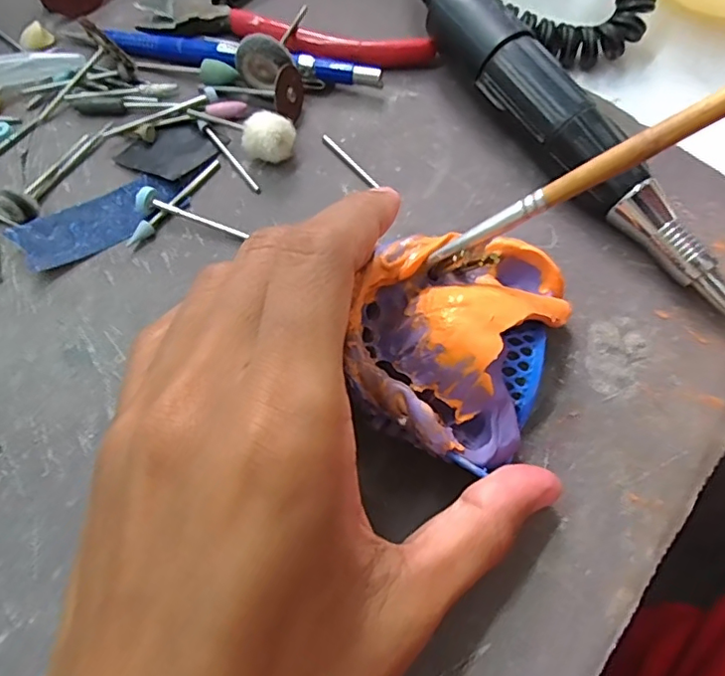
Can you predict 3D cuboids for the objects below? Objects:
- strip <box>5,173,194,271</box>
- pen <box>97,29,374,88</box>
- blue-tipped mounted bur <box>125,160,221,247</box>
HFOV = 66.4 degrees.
[{"bbox_3d":[-0.093,-0.044,0.200,0.058,0.007,0.020,-30,69,-12],"label":"strip"},{"bbox_3d":[-0.050,-0.114,0.227,0.116,0.011,0.010,12,67,6],"label":"pen"},{"bbox_3d":[-0.069,-0.051,0.204,0.004,0.004,0.046,32,70,12],"label":"blue-tipped mounted bur"}]

